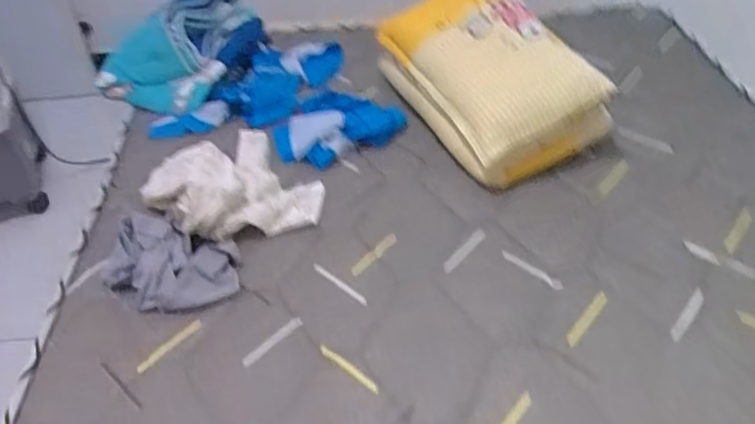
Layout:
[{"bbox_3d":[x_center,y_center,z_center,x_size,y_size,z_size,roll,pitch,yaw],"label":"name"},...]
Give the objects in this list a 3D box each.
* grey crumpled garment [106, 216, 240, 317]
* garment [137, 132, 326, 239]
[{"bbox_3d":[-0.338,0.088,0.959,0.240,0.046,0.162,14,47,18],"label":"grey crumpled garment"},{"bbox_3d":[-0.255,-0.053,1.075,0.285,0.070,0.260,-1,43,1],"label":"garment"}]

